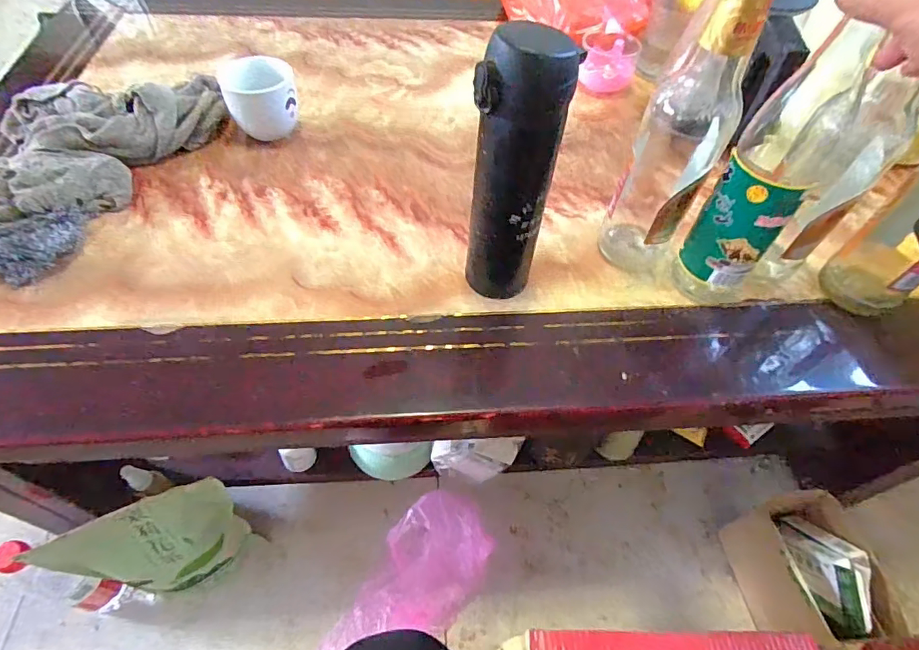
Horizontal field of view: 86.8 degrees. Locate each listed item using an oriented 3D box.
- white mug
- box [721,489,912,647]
[{"bbox_3d":[-0.218,-0.249,0.545,0.074,0.068,0.067,-14,56,-13],"label":"white mug"},{"bbox_3d":[0.473,0.333,0.666,0.105,0.152,0.176,-2,54,-5],"label":"box"}]

